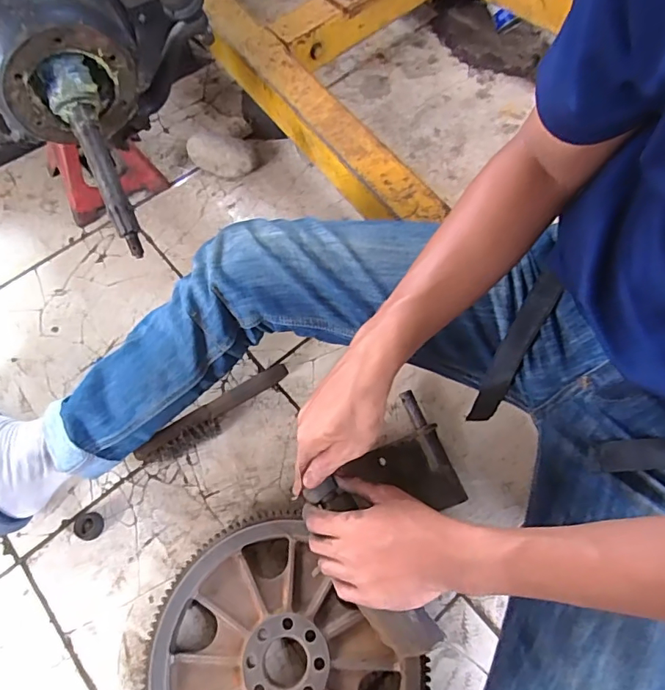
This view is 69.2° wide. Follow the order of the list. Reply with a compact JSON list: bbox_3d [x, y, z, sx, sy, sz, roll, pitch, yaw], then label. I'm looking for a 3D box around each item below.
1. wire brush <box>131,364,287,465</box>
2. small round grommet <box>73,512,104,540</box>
[{"bbox_3d":[-0.167,0.102,0.699,0.240,0.037,0.041,-32,71,-15],"label":"wire brush"},{"bbox_3d":[-0.327,0.243,0.646,0.038,0.013,0.034,-1,66,-3],"label":"small round grommet"}]

